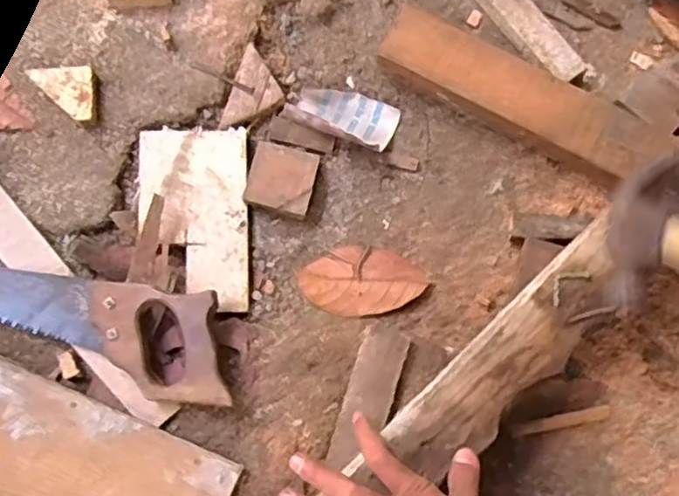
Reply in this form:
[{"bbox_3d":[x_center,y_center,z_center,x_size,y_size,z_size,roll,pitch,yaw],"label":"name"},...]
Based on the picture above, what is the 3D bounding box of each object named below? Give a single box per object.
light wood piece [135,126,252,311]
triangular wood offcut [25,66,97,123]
[{"bbox_3d":[-0.136,-0.029,0.648,0.100,0.011,0.171,-2,78,0],"label":"light wood piece"},{"bbox_3d":[-0.253,-0.153,0.665,0.071,0.020,0.044,44,82,9],"label":"triangular wood offcut"}]

